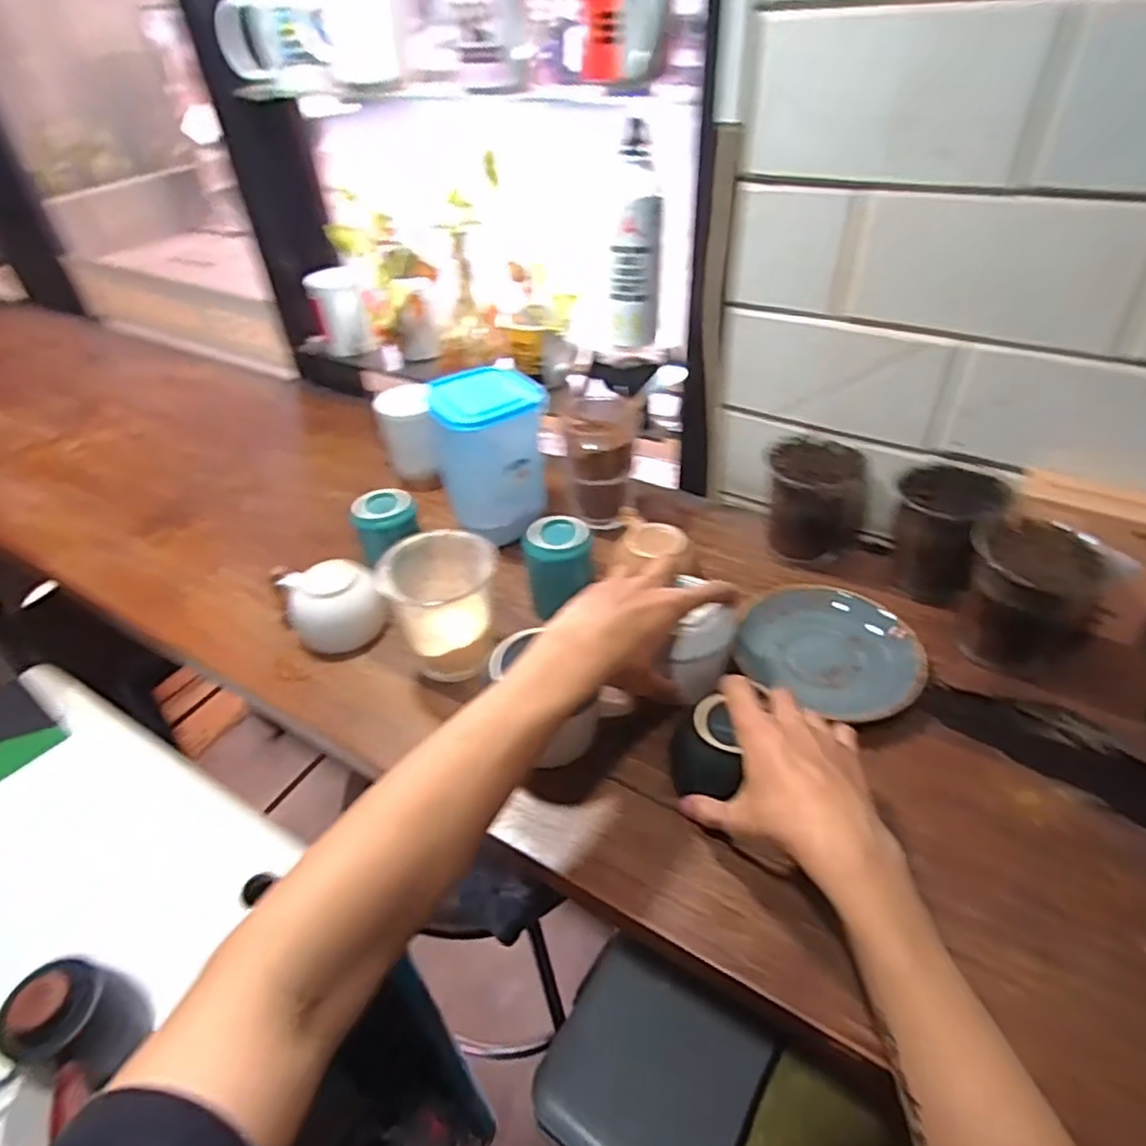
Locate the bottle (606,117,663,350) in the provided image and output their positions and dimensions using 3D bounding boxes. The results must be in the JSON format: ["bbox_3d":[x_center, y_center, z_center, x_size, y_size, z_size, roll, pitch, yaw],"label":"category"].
[{"bbox_3d":[0.055,-0.321,0.686,0.053,0.188,0.048,26,49,29],"label":"bottle"}]

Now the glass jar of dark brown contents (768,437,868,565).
[{"bbox_3d":[0.228,-0.062,0.654,0.085,0.103,0.085,-2,41,2],"label":"glass jar of dark brown contents"}]

